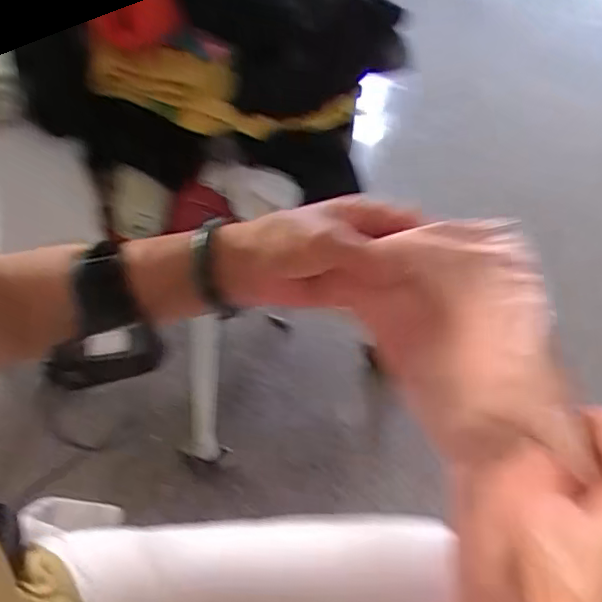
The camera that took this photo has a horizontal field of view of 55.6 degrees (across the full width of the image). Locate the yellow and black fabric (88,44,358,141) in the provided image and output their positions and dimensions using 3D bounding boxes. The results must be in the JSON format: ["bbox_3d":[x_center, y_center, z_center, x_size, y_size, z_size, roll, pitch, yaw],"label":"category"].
[{"bbox_3d":[-0.099,-0.257,0.713,0.319,0.071,0.114,8,45,-13],"label":"yellow and black fabric"}]

